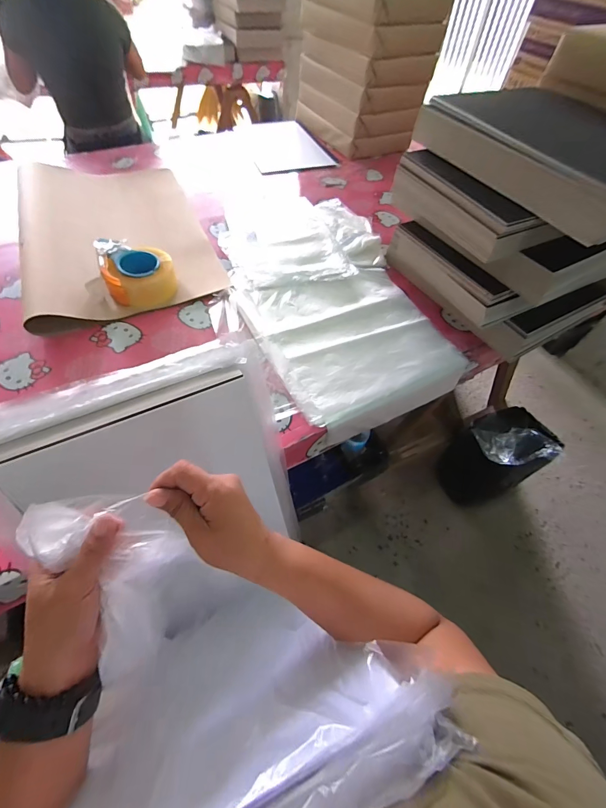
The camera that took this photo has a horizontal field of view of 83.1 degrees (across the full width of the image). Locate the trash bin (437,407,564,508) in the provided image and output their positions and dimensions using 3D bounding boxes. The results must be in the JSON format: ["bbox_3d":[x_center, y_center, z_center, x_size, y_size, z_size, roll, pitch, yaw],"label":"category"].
[{"bbox_3d":[0.685,0.196,1.242,0.274,0.336,0.234,-15,58,-13],"label":"trash bin"}]

